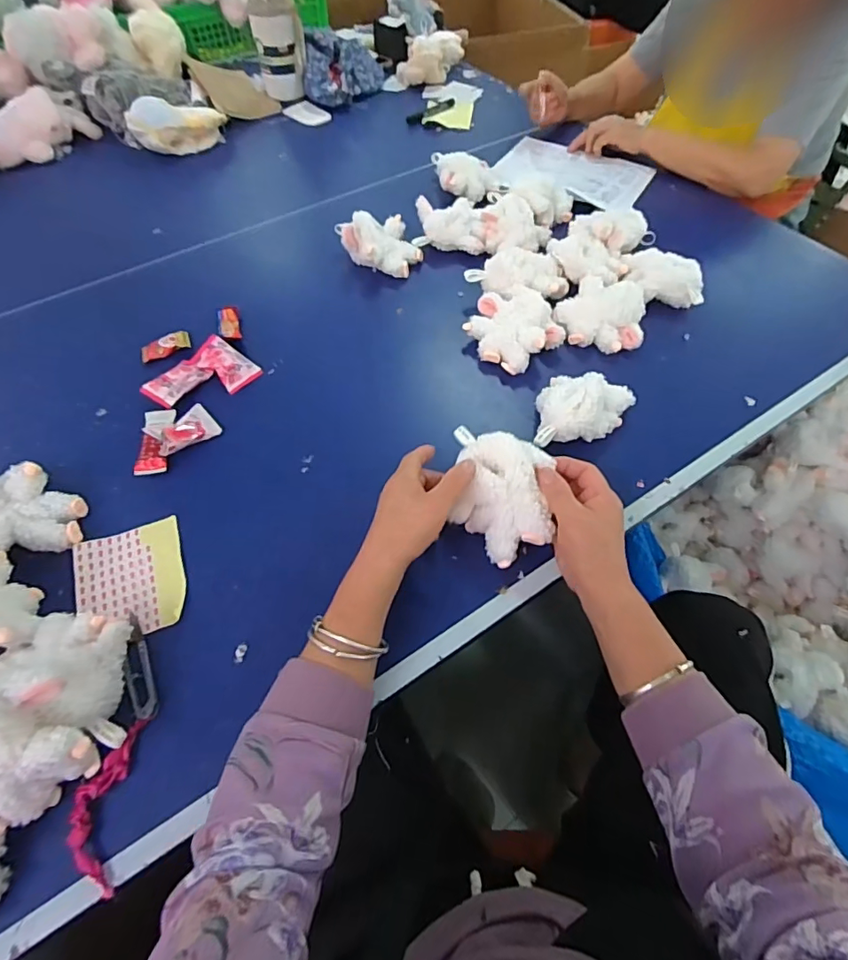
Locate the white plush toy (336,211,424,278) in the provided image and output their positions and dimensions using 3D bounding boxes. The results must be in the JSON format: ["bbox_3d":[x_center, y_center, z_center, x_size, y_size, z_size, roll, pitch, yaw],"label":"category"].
[{"bbox_3d":[-0.069,-0.367,0.776,0.123,0.055,0.097,22,60,14],"label":"white plush toy"}]

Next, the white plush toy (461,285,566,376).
[{"bbox_3d":[0.119,-0.206,0.682,0.115,0.056,0.125,0,57,1],"label":"white plush toy"}]

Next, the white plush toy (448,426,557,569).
[{"bbox_3d":[0.076,0.011,0.495,0.092,0.066,0.123,6,58,4],"label":"white plush toy"}]

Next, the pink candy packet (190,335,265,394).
[{"bbox_3d":[-0.264,-0.154,0.667,0.085,0.021,0.051,31,63,19],"label":"pink candy packet"}]

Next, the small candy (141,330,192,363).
[{"bbox_3d":[-0.356,-0.186,0.693,0.066,0.016,0.030,-21,59,-12],"label":"small candy"}]

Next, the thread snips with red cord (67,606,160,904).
[{"bbox_3d":[-0.255,0.217,0.423,0.044,0.016,0.206,-2,57,0],"label":"thread snips with red cord"}]

